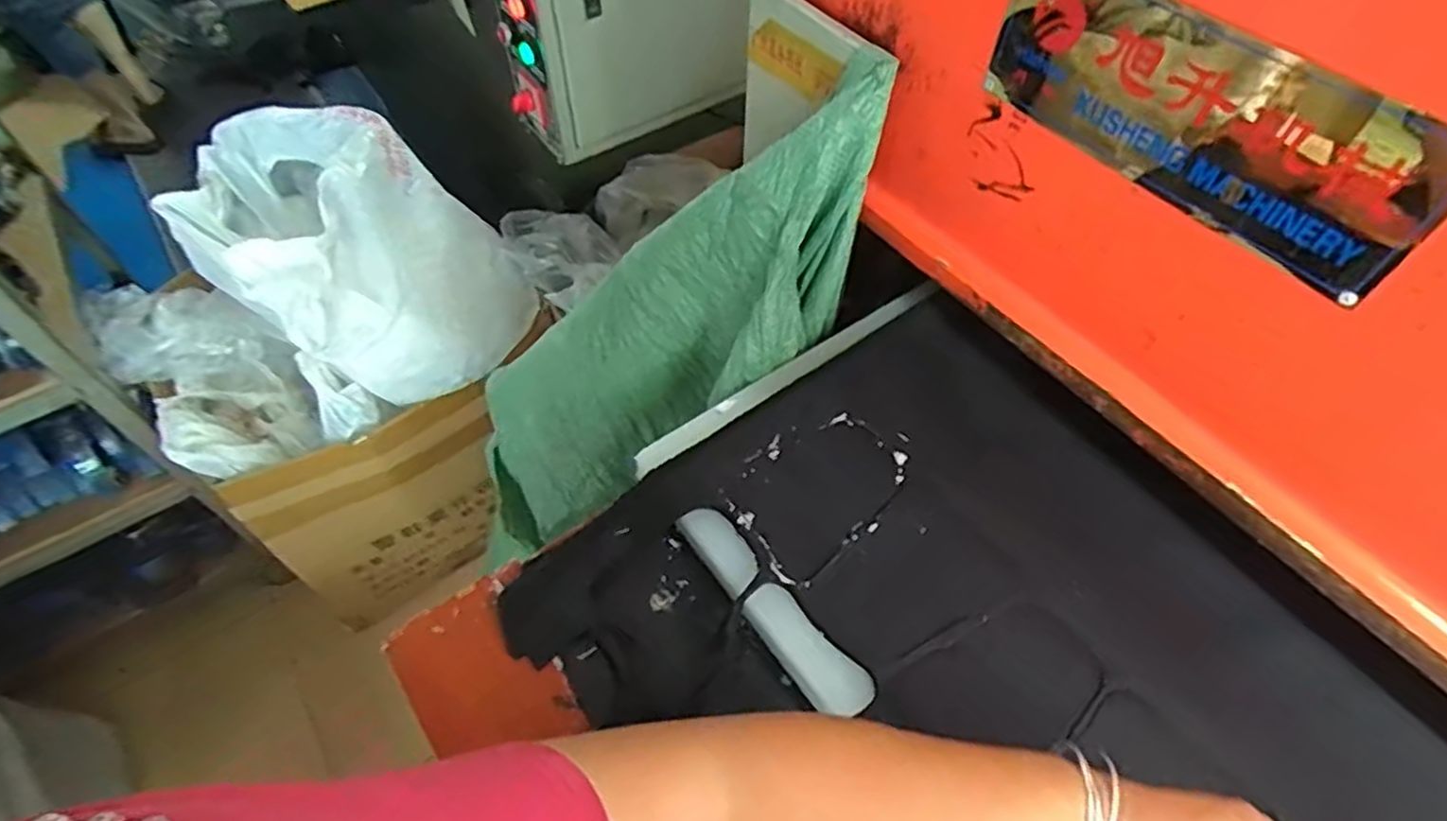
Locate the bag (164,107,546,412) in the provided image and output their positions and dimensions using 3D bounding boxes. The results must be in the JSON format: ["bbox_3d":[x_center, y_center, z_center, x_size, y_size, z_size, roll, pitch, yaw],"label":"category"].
[{"bbox_3d":[-0.593,-0.258,1.158,0.515,0.343,0.363,31,61,19],"label":"bag"}]

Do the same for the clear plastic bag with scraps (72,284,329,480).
[{"bbox_3d":[-0.771,-0.057,1.098,0.330,0.215,0.205,39,64,23],"label":"clear plastic bag with scraps"}]

